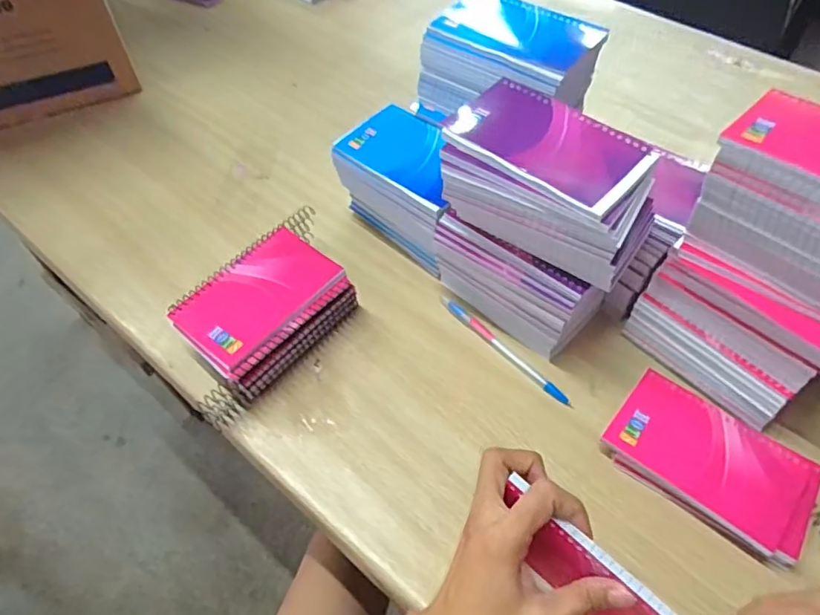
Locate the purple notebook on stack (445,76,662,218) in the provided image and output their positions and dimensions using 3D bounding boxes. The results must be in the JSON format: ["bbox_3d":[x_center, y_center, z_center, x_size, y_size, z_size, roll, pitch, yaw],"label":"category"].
[{"bbox_3d":[0.094,-0.117,0.393,0.137,0.008,0.087,37,63,24],"label":"purple notebook on stack"}]

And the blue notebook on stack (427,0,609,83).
[{"bbox_3d":[0.090,-0.231,0.475,0.128,0.010,0.078,33,67,20],"label":"blue notebook on stack"}]

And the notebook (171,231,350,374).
[{"bbox_3d":[-0.133,-0.011,0.484,0.089,0.014,0.134,31,61,21],"label":"notebook"}]

